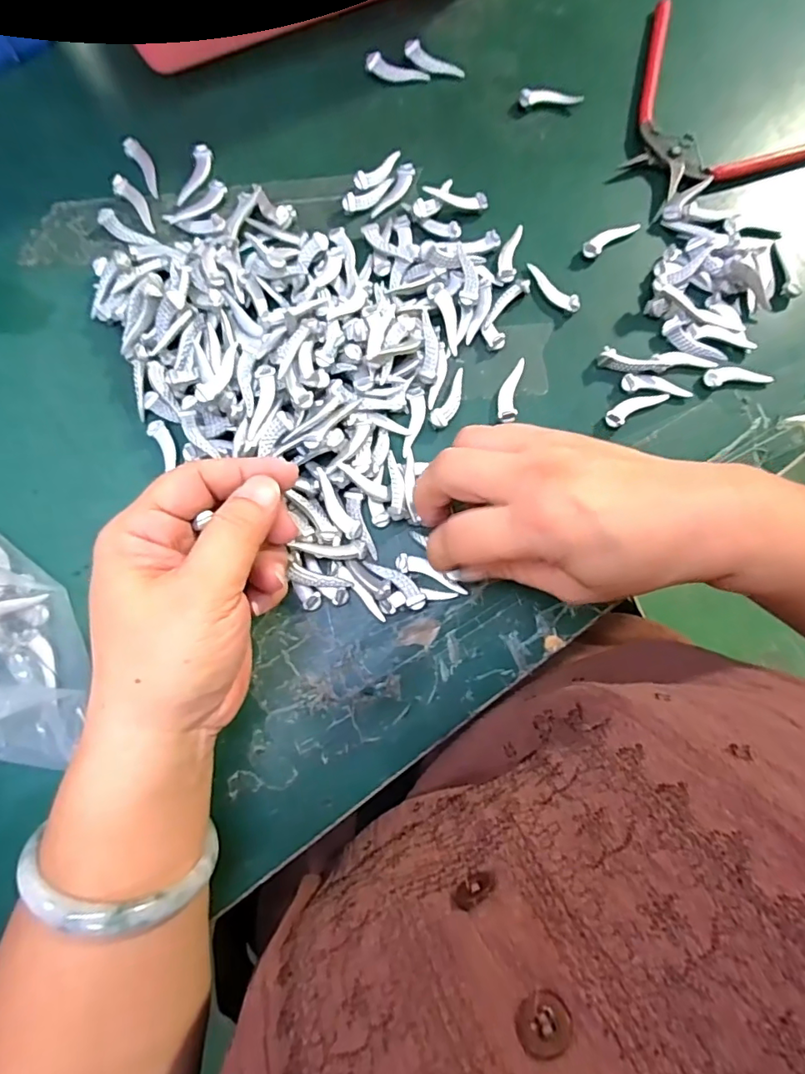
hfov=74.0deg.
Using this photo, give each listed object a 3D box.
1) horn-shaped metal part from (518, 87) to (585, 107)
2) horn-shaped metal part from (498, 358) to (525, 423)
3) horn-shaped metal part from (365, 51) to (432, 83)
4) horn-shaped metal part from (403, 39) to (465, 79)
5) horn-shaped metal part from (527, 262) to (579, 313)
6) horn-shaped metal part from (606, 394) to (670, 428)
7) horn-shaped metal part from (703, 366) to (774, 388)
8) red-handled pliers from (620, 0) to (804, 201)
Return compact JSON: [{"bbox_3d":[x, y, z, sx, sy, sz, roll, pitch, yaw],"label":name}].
[{"bbox_3d":[0.094,-0.275,0.335,0.041,0.008,0.008,-5,79,-2],"label":"horn-shaped metal part"},{"bbox_3d":[0.060,-0.081,0.297,0.011,0.006,0.038,10,79,1],"label":"horn-shaped metal part"},{"bbox_3d":[-0.003,-0.292,0.333,0.040,0.007,0.010,11,79,1],"label":"horn-shaped metal part"},{"bbox_3d":[0.020,-0.299,0.335,0.039,0.007,0.012,24,79,3],"label":"horn-shaped metal part"},{"bbox_3d":[0.086,-0.143,0.308,0.038,0.006,0.011,41,81,6],"label":"horn-shaped metal part"},{"bbox_3d":[0.130,-0.073,0.296,0.039,0.006,0.011,-30,81,-7],"label":"horn-shaped metal part"},{"bbox_3d":[0.190,-0.091,0.302,0.039,0.005,0.011,-6,79,-3],"label":"horn-shaped metal part"},{"bbox_3d":[0.211,-0.263,0.333,0.131,0.010,0.136,16,79,2],"label":"red-handled pliers"}]

